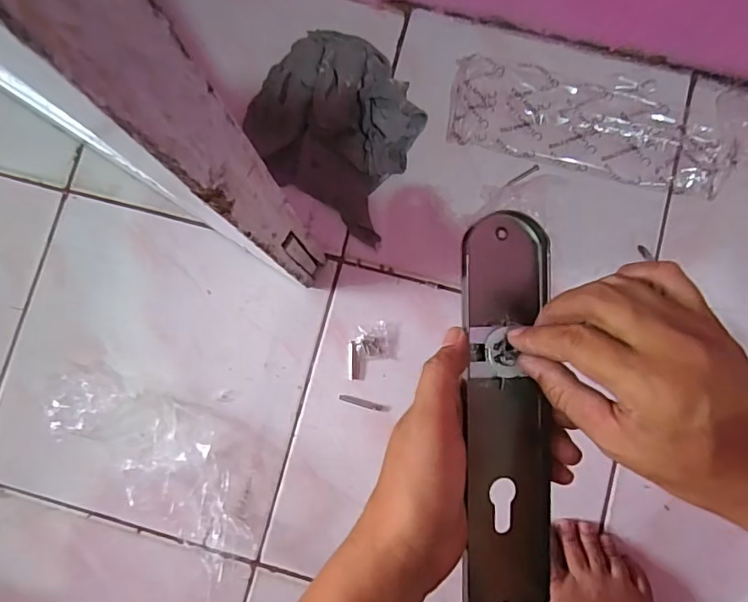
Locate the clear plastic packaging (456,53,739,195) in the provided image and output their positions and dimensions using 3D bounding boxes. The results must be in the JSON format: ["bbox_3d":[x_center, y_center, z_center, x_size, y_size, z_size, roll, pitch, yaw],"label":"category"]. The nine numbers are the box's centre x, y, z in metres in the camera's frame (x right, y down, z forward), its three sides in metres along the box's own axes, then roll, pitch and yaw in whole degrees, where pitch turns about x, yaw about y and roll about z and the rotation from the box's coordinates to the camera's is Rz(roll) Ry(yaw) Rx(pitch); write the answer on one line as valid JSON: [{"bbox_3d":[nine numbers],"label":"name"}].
[{"bbox_3d":[0.211,-0.175,0.513,0.268,0.026,0.087,13,84,4],"label":"clear plastic packaging"}]

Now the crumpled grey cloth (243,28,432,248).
[{"bbox_3d":[-0.038,-0.178,0.514,0.166,0.043,0.167,29,85,6],"label":"crumpled grey cloth"}]

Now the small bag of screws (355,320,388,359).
[{"bbox_3d":[-0.002,0.037,0.507,0.030,0.007,0.035,0,83,3],"label":"small bag of screws"}]

